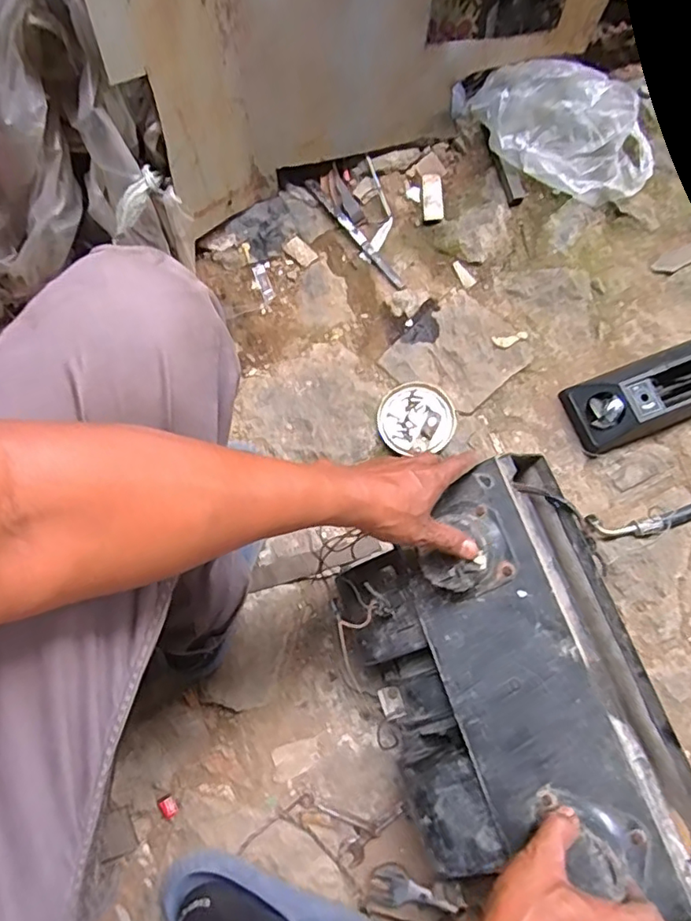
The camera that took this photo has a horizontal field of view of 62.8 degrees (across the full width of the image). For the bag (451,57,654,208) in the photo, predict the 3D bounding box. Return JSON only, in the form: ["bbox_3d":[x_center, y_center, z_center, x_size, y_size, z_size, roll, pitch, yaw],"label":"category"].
[{"bbox_3d":[0.322,-0.506,0.848,0.324,0.120,0.148,18,79,2],"label":"bag"}]

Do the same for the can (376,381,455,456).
[{"bbox_3d":[0.099,-0.060,0.787,0.104,0.020,0.101,0,78,-1],"label":"can"}]

